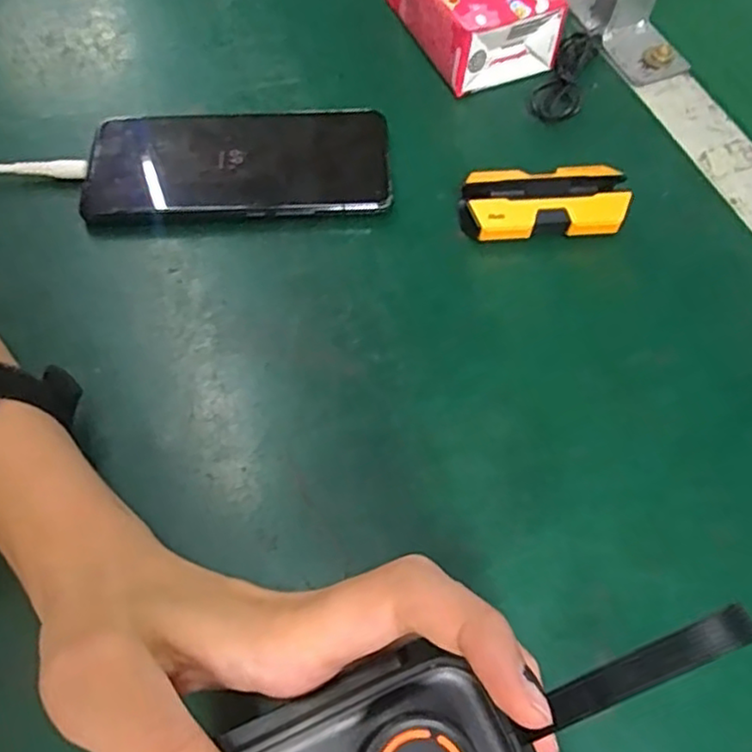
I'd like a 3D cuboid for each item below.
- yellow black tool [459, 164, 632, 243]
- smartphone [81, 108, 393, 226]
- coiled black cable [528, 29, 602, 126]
[{"bbox_3d":[0.083,-0.084,0.333,0.079,0.023,0.035,-6,62,-4],"label":"yellow black tool"},{"bbox_3d":[-0.072,-0.113,0.351,0.154,0.012,0.076,-3,62,-2],"label":"smartphone"},{"bbox_3d":[0.110,-0.177,0.385,0.027,0.015,0.078,19,63,9],"label":"coiled black cable"}]

